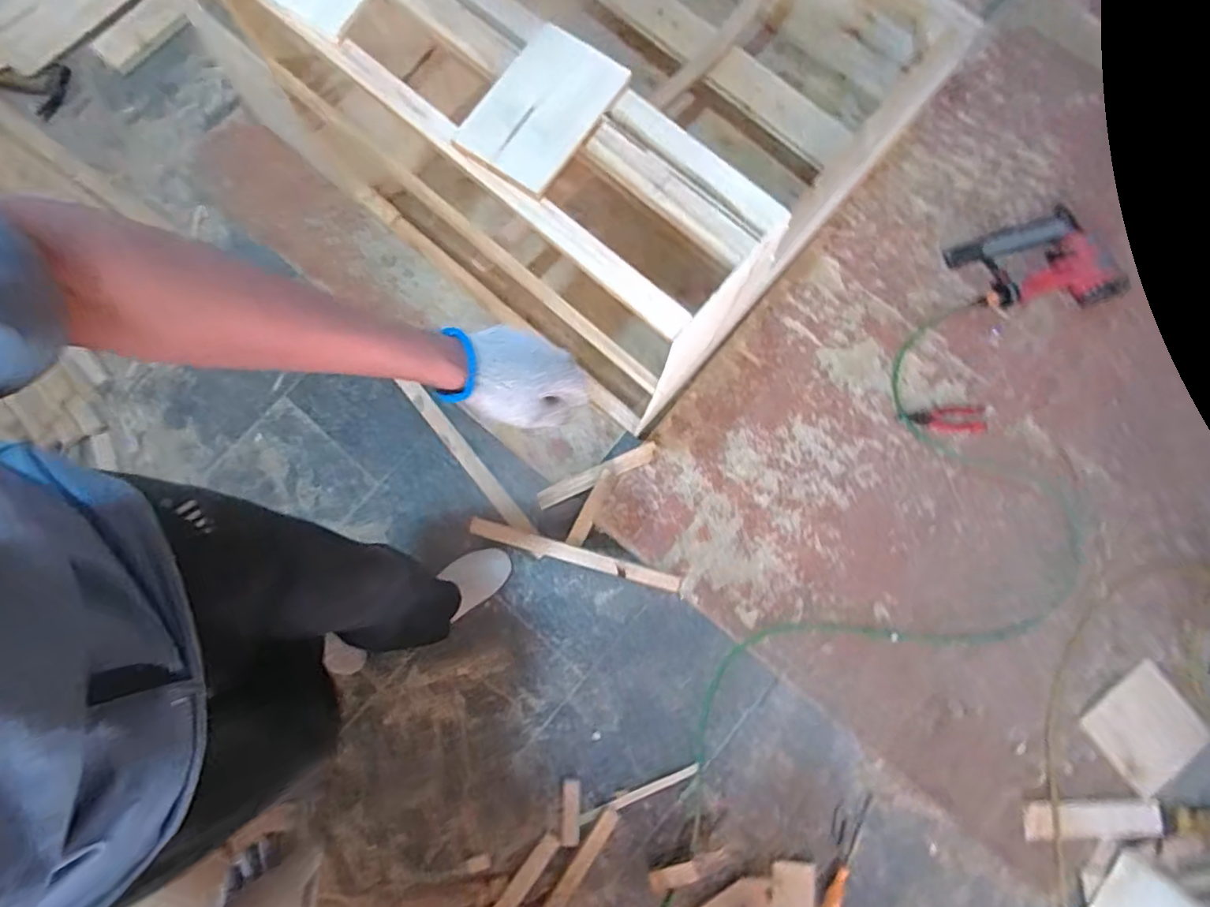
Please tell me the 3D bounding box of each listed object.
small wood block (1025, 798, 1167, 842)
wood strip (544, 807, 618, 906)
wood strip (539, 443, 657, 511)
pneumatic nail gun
[{"bbox_3d":[0.943,0.709,1.128,0.253,0.022,0.067,-3,82,-1],"label":"small wood block"},{"bbox_3d":[-0.058,0.811,1.130,0.035,0.016,0.261,36,83,5],"label":"wood strip"},{"bbox_3d":[-0.015,0.045,1.229,0.266,0.022,0.038,-24,82,-4],"label":"wood strip"},{"bbox_3d":[0.930,-0.402,1.252,0.287,0.084,0.228,-21,82,-4],"label":"pneumatic nail gun"}]

